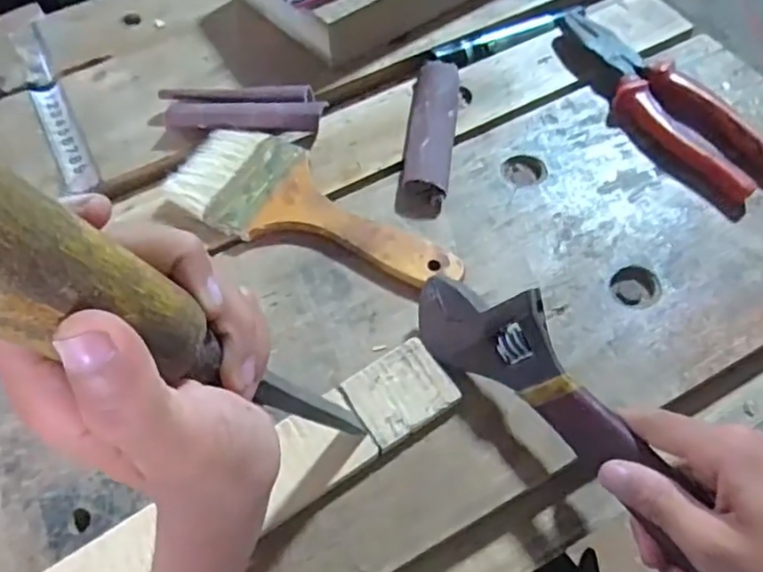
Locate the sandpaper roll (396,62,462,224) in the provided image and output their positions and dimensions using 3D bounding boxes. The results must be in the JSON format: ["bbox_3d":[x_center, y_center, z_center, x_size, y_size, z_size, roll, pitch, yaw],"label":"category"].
[{"bbox_3d":[0.031,-0.097,0.411,0.033,0.021,0.116,5,60,5],"label":"sandpaper roll"}]

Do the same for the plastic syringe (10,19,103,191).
[{"bbox_3d":[-0.235,-0.131,0.456,0.023,0.013,0.184,-26,62,-12],"label":"plastic syringe"}]

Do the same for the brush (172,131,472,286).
[{"bbox_3d":[-0.038,-0.046,0.384,0.181,0.017,0.070,22,63,14],"label":"brush"}]

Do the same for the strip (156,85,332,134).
[{"bbox_3d":[-0.092,-0.116,0.422,0.108,0.019,0.034,5,60,5],"label":"strip"}]

